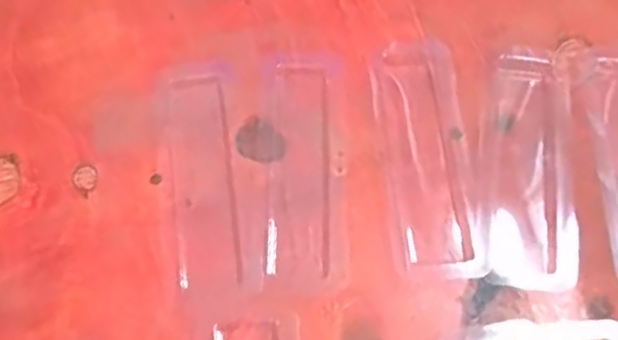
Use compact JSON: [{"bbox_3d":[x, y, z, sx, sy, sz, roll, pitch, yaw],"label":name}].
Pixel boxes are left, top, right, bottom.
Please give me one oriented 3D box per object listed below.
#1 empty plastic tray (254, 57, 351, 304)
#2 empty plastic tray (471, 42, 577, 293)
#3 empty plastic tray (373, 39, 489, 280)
[{"bbox_3d":[-0.004,-0.005,0.338,0.045,0.004,0.143,-1,62,1],"label":"empty plastic tray"},{"bbox_3d":[0.113,-0.005,0.335,0.048,0.006,0.139,6,63,5],"label":"empty plastic tray"},{"bbox_3d":[0.062,-0.011,0.340,0.044,0.004,0.140,-3,62,0],"label":"empty plastic tray"}]

